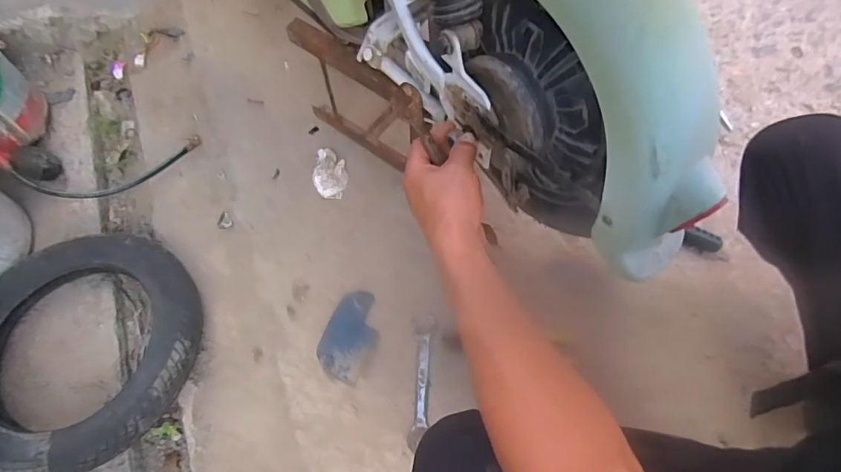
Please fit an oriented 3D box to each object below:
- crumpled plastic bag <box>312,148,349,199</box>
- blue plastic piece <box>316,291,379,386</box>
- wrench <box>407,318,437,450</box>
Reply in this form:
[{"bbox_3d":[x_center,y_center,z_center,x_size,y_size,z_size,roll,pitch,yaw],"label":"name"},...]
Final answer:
[{"bbox_3d":[-0.164,-0.116,0.840,0.059,0.020,0.098,-5,64,-1],"label":"crumpled plastic bag"},{"bbox_3d":[-0.108,0.154,0.723,0.080,0.004,0.138,20,66,10],"label":"blue plastic piece"},{"bbox_3d":[0.000,0.209,0.675,0.034,0.014,0.189,3,64,2],"label":"wrench"}]

